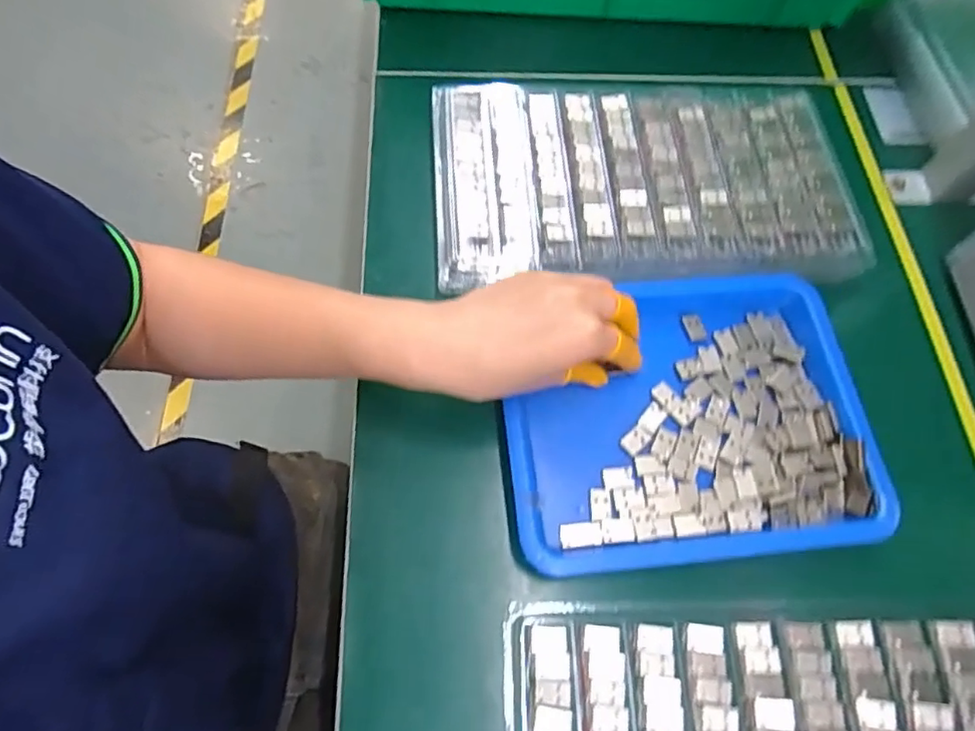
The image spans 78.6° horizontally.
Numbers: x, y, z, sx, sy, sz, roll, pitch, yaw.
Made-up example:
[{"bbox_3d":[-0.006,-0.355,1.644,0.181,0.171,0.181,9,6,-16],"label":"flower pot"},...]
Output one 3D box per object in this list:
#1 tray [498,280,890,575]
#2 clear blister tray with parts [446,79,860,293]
[{"bbox_3d":[0.120,0.028,0.363,0.214,0.024,0.169,-4,69,-4],"label":"tray"},{"bbox_3d":[0.110,-0.133,0.436,0.295,0.033,0.171,-1,69,-3],"label":"clear blister tray with parts"}]

